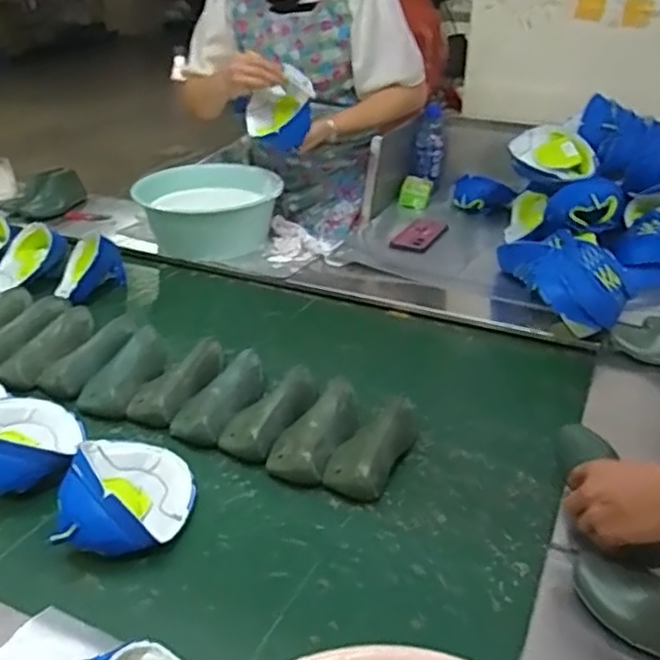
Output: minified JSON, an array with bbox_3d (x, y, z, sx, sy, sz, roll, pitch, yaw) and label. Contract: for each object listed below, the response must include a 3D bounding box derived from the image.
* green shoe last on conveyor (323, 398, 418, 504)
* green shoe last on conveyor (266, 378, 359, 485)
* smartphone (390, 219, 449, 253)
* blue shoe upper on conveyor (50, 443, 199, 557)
[{"bbox_3d":[0.056,0.142,0.896,0.077,0.065,0.179,13,32,20],"label":"green shoe last on conveyor"},{"bbox_3d":[-0.013,0.134,0.918,0.079,0.056,0.167,15,33,23],"label":"green shoe last on conveyor"},{"bbox_3d":[0.197,-0.205,1.496,0.083,0.009,0.158,15,33,23],"label":"smartphone"},{"bbox_3d":[-0.229,0.182,0.795,0.129,0.081,0.179,-1,30,-3],"label":"blue shoe upper on conveyor"}]

